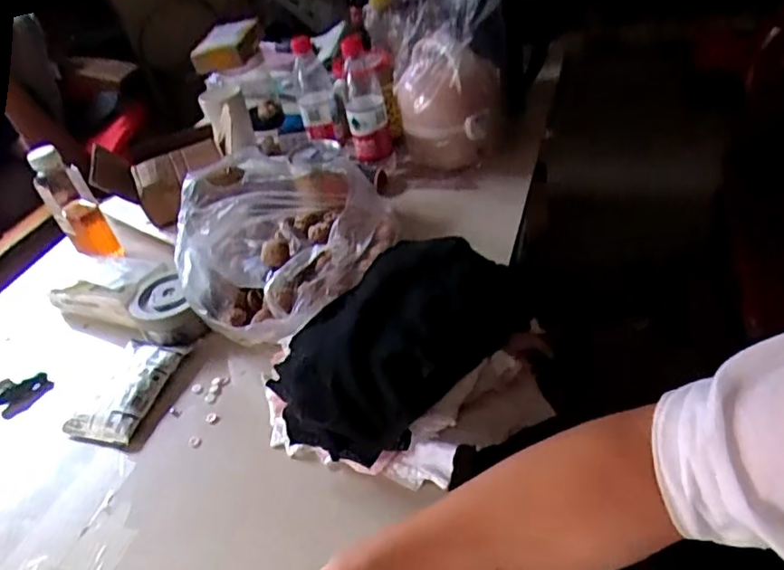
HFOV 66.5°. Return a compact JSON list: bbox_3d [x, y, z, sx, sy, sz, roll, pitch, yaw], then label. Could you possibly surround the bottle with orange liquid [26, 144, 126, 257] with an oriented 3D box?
[{"bbox_3d":[-0.453,-0.106,0.860,0.065,0.158,0.050,-30,42,-19],"label":"bottle with orange liquid"}]

